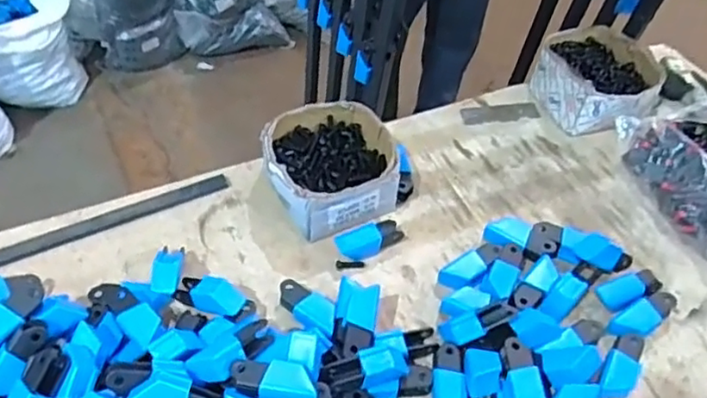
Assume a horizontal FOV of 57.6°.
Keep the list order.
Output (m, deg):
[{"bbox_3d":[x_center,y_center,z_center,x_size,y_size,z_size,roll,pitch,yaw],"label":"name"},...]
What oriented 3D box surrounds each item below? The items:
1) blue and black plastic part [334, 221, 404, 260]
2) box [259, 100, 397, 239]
[{"bbox_3d":[0.021,0.052,0.789,0.085,0.033,0.033,-19,53,-18],"label":"blue and black plastic part"},{"bbox_3d":[-0.034,-0.046,0.862,0.173,0.077,0.184,-18,52,-17],"label":"box"}]

